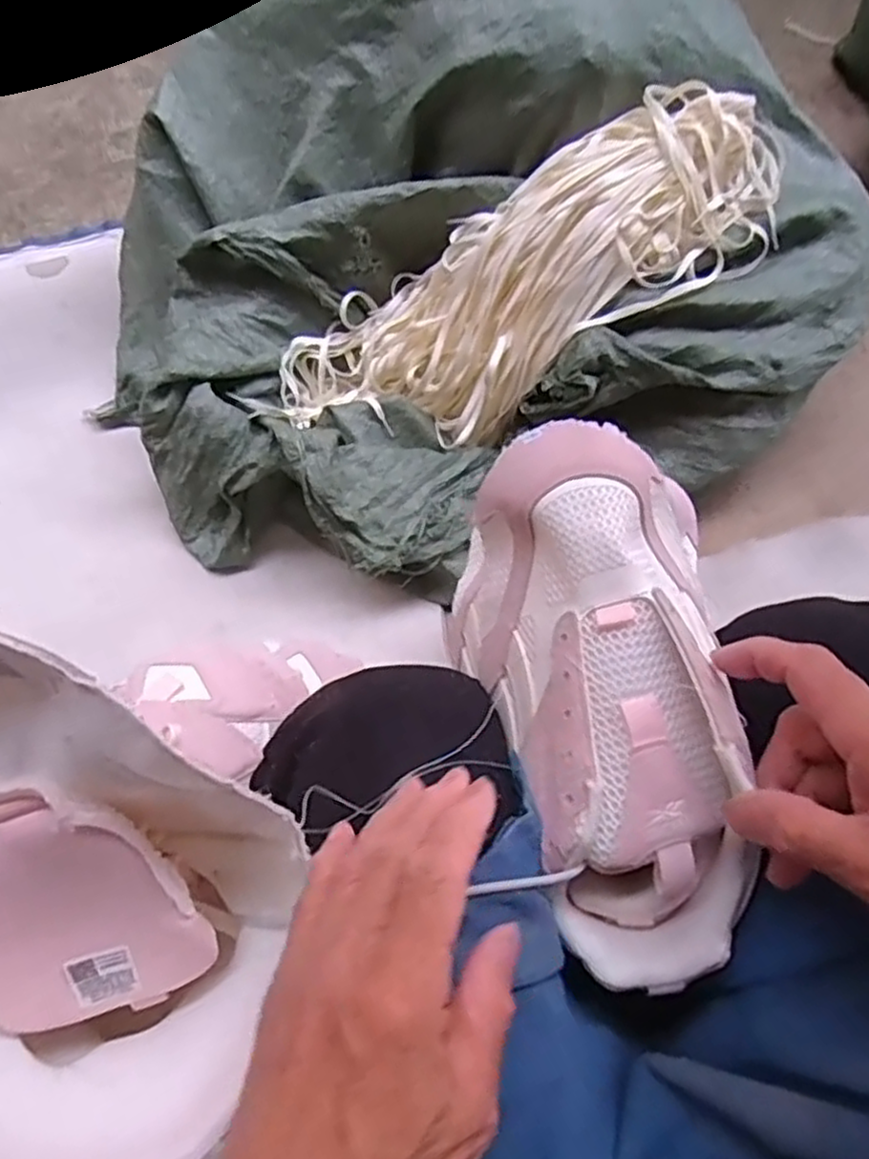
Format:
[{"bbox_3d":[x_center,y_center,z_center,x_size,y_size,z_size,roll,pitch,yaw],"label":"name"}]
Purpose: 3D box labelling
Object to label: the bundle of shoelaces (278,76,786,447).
[{"bbox_3d":[0.092,-0.291,0.766,0.537,0.124,0.188,-26,64,17],"label":"bundle of shoelaces"}]

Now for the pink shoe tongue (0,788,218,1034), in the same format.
[{"bbox_3d":[-0.136,0.127,0.283,0.082,0.119,0.011,-14,30,-8],"label":"pink shoe tongue"}]

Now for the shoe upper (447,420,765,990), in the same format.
[{"bbox_3d":[0.080,0.053,0.351,0.108,0.109,0.235,-11,82,-6],"label":"shoe upper"}]

